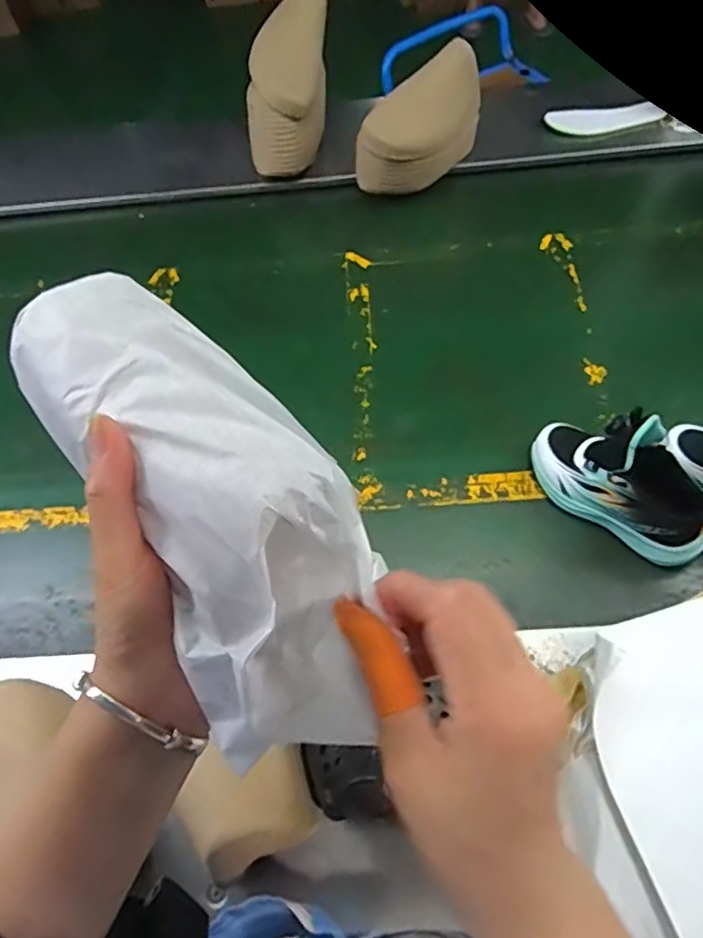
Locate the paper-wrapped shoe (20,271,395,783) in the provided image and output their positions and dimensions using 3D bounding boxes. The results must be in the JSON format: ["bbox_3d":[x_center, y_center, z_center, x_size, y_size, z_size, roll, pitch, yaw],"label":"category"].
[{"bbox_3d":[-0.068,0.001,0.266,0.083,0.088,0.237,-32,77,-15],"label":"paper-wrapped shoe"}]

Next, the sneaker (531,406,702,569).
[{"bbox_3d":[0.282,0.008,0.650,0.202,0.130,0.073,35,69,23],"label":"sneaker"}]

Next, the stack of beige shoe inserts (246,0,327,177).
[{"bbox_3d":[-0.099,-0.606,1.001,0.099,0.264,0.109,16,18,14],"label":"stack of beige shoe inserts"}]

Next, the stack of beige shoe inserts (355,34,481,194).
[{"bbox_3d":[0.099,-0.514,0.964,0.179,0.194,0.092,-42,64,-17],"label":"stack of beige shoe inserts"}]

